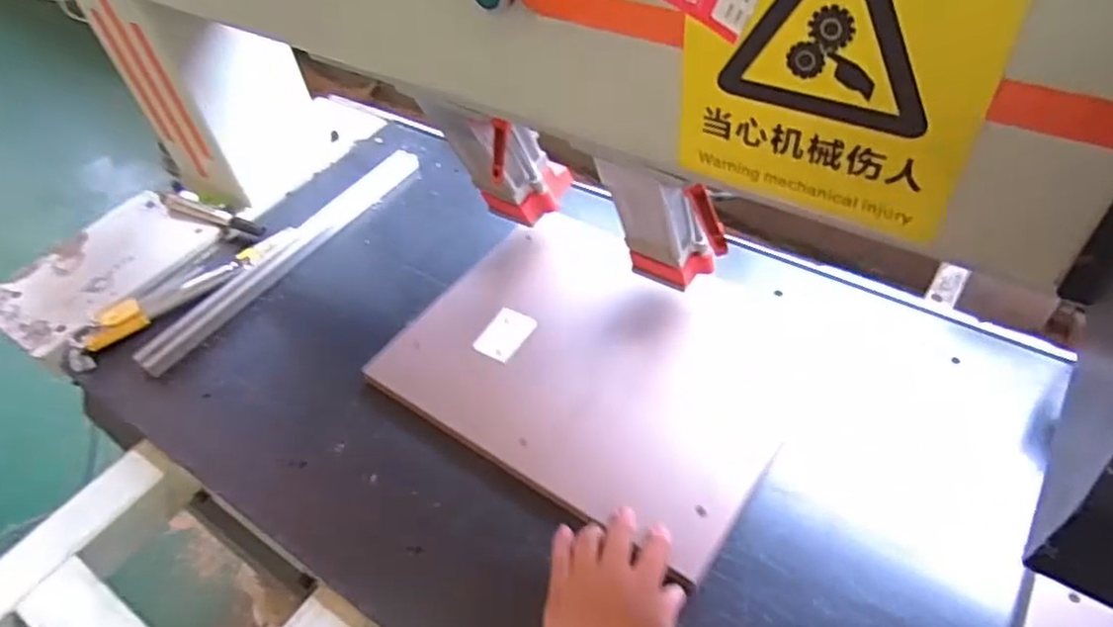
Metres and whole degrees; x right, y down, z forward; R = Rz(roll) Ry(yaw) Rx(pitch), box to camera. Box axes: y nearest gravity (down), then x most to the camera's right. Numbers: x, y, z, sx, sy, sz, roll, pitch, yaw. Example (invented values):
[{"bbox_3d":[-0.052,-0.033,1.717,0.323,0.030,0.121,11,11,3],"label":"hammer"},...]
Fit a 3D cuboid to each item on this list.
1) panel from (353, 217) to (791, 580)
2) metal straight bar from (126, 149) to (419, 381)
[{"bbox_3d":[0.042,0.049,0.694,0.373,0.028,0.296,27,57,26],"label":"panel"},{"bbox_3d":[-0.327,-0.082,0.857,0.054,0.013,0.422,25,56,26],"label":"metal straight bar"}]

